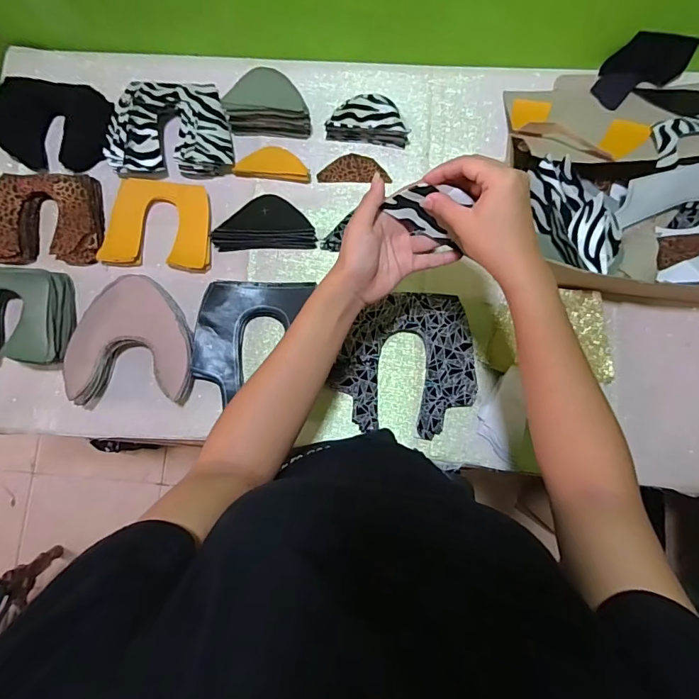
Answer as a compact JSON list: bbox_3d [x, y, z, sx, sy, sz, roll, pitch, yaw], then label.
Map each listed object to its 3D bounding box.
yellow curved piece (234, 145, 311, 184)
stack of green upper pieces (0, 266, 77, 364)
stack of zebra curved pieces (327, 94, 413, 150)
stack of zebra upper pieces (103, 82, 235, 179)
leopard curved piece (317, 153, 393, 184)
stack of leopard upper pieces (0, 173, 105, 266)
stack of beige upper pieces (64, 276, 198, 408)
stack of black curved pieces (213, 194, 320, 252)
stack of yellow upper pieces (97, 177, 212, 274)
[{"bbox_3d":[-0.111,-0.276,0.644,0.111,0.009,0.049,8,82,2],"label":"yellow curved piece"},{"bbox_3d":[-0.465,-0.047,0.605,0.159,0.072,0.136,0,81,1],"label":"stack of green upper pieces"},{"bbox_3d":[0.028,-0.333,0.636,0.118,0.049,0.054,5,82,2],"label":"stack of zebra curved pieces"},{"bbox_3d":[-0.258,-0.322,0.638,0.184,0.041,0.137,3,81,1],"label":"stack of zebra upper pieces"},{"bbox_3d":[0.007,-0.271,0.652,0.105,0.009,0.044,2,81,1],"label":"leopard curved piece"},{"bbox_3d":[-0.448,-0.191,0.638,0.168,0.034,0.128,1,81,1],"label":"stack of leopard upper pieces"},{"bbox_3d":[-0.296,-0.014,0.602,0.167,0.056,0.176,-1,81,1],"label":"stack of beige upper pieces"},{"bbox_3d":[-0.121,-0.183,0.626,0.145,0.034,0.078,1,81,1],"label":"stack of black curved pieces"},{"bbox_3d":[-0.276,-0.180,0.629,0.156,0.023,0.127,4,82,2],"label":"stack of yellow upper pieces"}]

